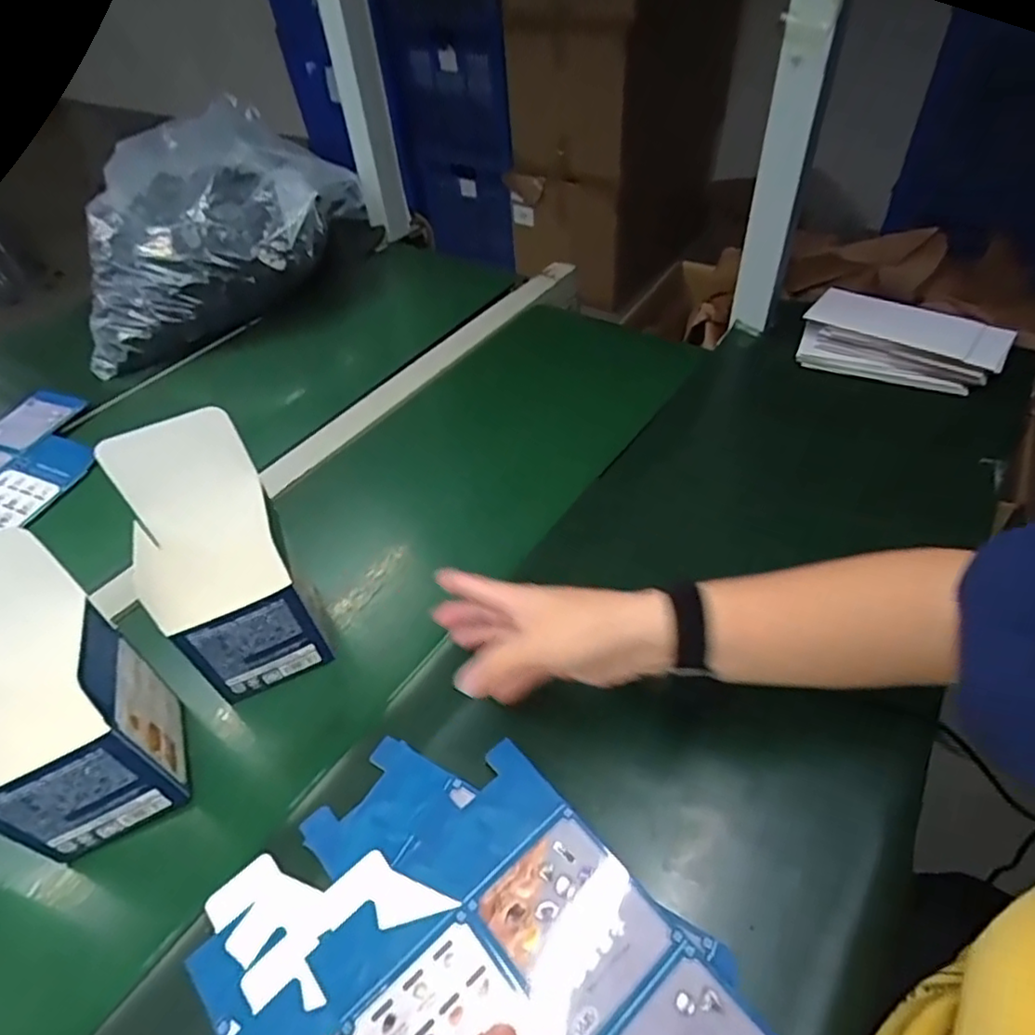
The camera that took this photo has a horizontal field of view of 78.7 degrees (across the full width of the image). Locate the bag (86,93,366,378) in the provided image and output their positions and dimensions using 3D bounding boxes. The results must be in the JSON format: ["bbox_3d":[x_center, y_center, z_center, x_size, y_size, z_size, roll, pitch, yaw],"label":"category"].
[{"bbox_3d":[-0.393,-0.390,0.850,0.328,0.185,0.373,-7,47,-2],"label":"bag"}]

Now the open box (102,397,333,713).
[{"bbox_3d":[-0.206,0.032,0.429,0.099,0.181,0.093,-29,52,-21],"label":"open box"}]

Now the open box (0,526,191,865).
[{"bbox_3d":[-0.280,0.114,0.372,0.093,0.178,0.098,-25,51,-17],"label":"open box"}]

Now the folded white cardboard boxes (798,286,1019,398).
[{"bbox_3d":[0.393,-0.180,0.650,0.183,0.054,0.075,20,52,22],"label":"folded white cardboard boxes"}]

